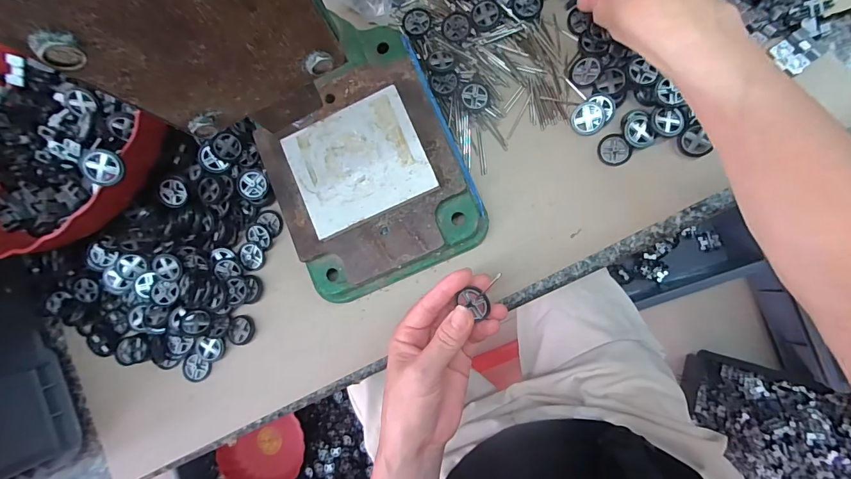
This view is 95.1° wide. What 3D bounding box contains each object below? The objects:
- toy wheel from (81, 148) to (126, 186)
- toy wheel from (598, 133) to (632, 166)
[{"bbox_3d":[-0.247,-0.055,0.299,0.025,0.009,0.026,22,95,-23],"label":"toy wheel"},{"bbox_3d":[0.163,-0.077,0.335,0.025,0.005,0.027,-1,85,8],"label":"toy wheel"}]

